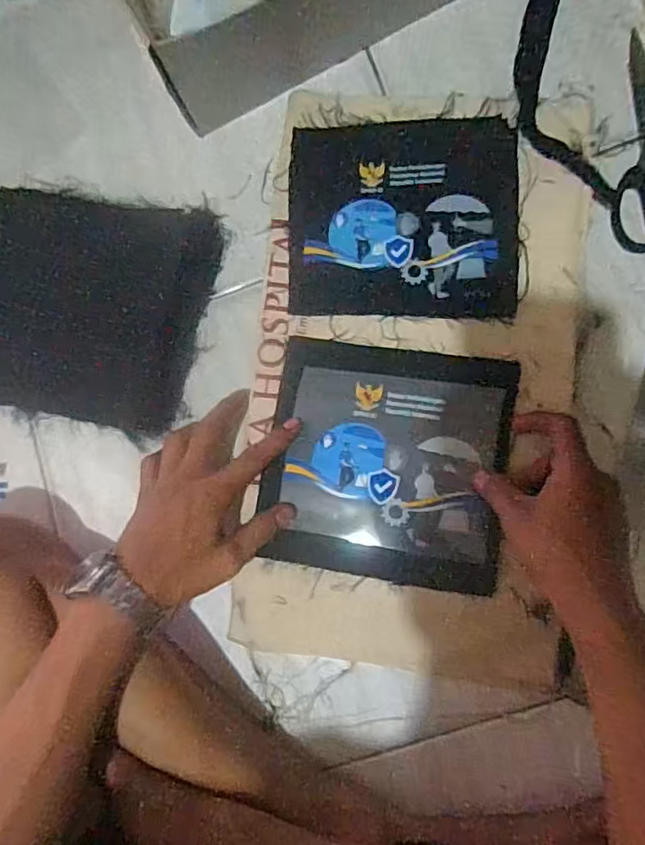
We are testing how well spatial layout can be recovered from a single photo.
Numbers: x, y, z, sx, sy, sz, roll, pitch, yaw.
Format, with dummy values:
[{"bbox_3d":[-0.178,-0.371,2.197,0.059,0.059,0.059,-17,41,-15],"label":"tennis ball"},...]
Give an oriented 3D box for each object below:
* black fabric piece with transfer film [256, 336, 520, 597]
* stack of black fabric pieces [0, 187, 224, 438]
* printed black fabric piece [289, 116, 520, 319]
[{"bbox_3d":[0.048,0.029,0.434,0.175,0.008,0.173,9,85,8],"label":"black fabric piece with transfer film"},{"bbox_3d":[-0.211,-0.103,0.502,0.207,0.025,0.197,11,85,8],"label":"stack of black fabric pieces"},{"bbox_3d":[0.064,-0.169,0.469,0.181,0.009,0.169,1,83,7],"label":"printed black fabric piece"}]

